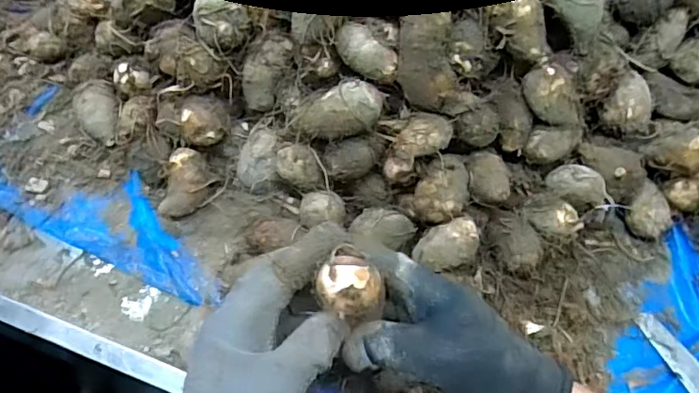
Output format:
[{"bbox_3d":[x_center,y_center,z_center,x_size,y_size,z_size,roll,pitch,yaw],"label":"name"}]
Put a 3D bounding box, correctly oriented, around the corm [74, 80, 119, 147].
[{"bbox_3d":[-0.251,-0.083,0.532,0.041,0.036,0.065,-16,66,-10],"label":"corm"}]

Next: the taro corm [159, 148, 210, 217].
[{"bbox_3d":[-0.154,-0.011,0.502,0.041,0.034,0.057,16,65,6],"label":"taro corm"}]

